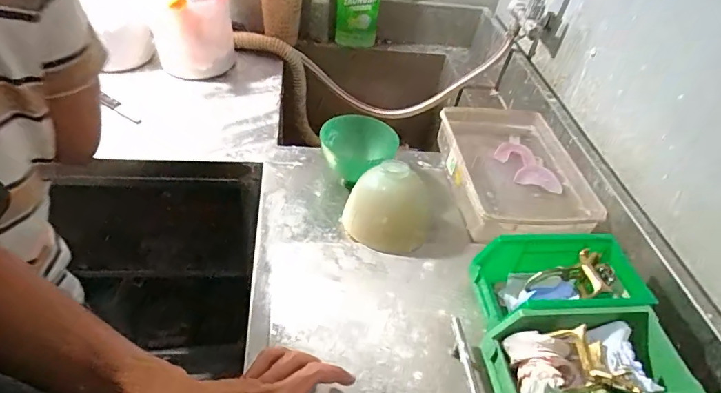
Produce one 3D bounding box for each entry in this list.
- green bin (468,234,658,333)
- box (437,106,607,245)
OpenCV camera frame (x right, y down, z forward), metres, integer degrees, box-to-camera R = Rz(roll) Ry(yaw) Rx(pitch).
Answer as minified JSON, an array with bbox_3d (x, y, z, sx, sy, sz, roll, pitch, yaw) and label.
[{"bbox_3d":[0.228,0.108,0.528,0.177,0.085,0.097,2,43,-8],"label":"green bin"},{"bbox_3d":[0.235,-0.040,0.735,0.188,0.071,0.277,1,43,-9],"label":"box"}]

